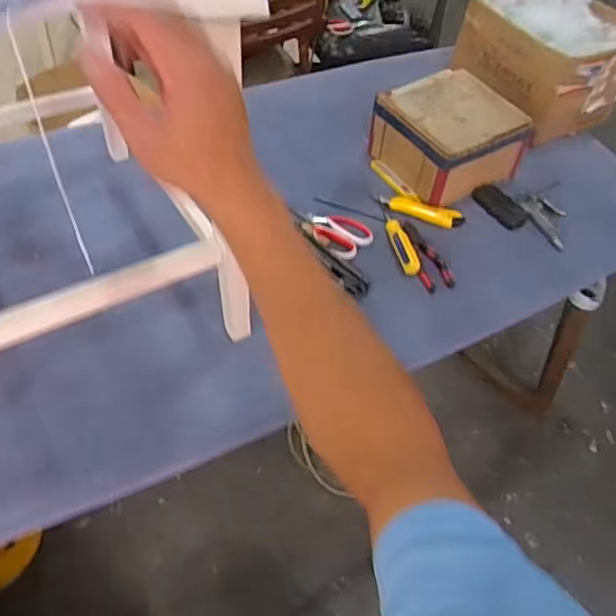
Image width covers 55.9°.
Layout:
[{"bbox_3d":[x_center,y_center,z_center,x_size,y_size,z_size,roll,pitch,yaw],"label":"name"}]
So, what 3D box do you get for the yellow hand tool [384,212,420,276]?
[{"bbox_3d":[0.162,-0.112,1.020,0.034,0.022,0.143,-9,54,-12],"label":"yellow hand tool"}]

